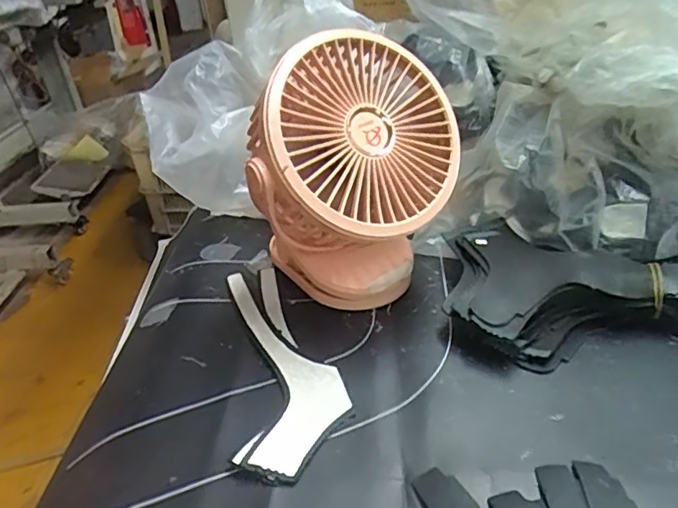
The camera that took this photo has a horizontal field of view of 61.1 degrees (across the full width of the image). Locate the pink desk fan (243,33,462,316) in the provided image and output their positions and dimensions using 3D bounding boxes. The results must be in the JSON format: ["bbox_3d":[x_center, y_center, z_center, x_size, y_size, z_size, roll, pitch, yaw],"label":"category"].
[{"bbox_3d":[0.008,-0.049,0.376,0.131,0.163,0.121,-11,32,-9],"label":"pink desk fan"}]

